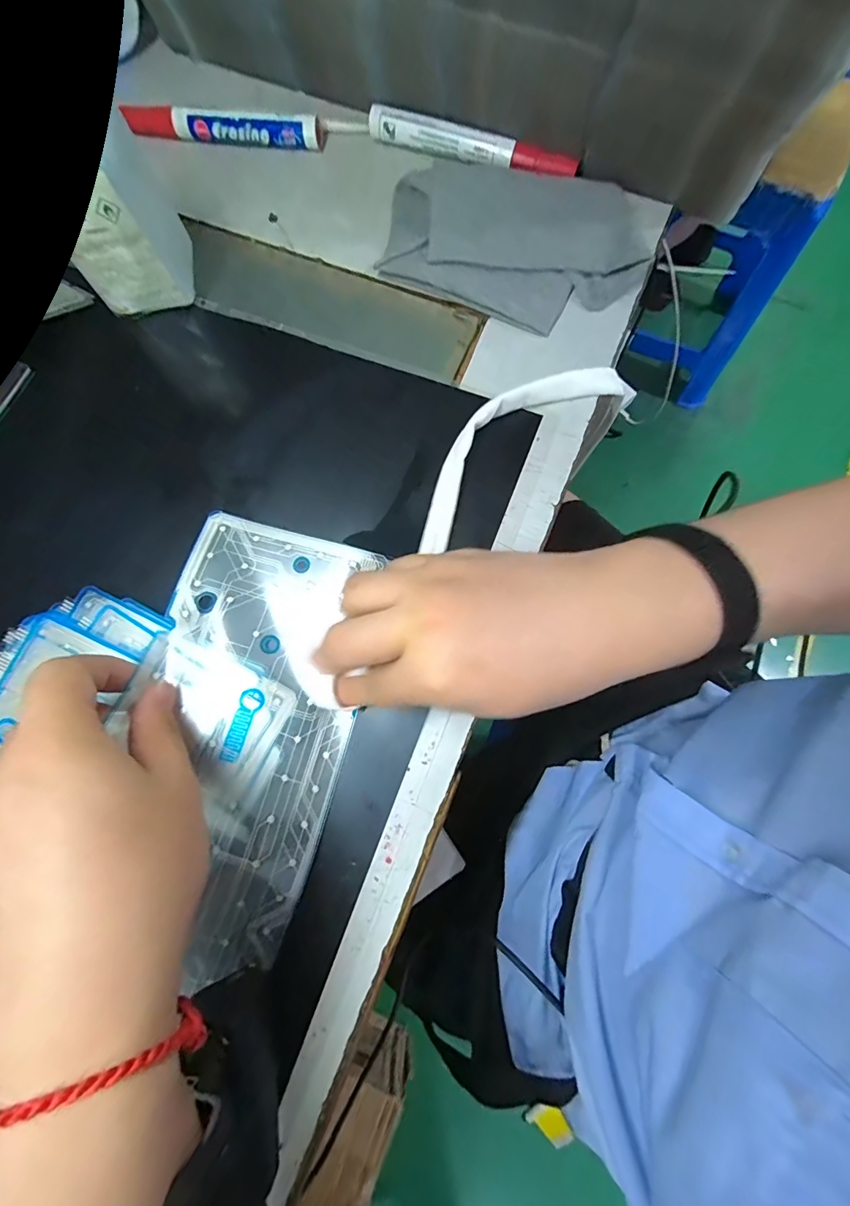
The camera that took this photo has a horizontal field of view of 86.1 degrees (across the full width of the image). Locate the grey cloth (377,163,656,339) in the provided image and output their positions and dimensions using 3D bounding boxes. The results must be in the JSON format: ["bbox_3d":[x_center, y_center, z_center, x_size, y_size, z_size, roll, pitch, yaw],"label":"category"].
[{"bbox_3d":[0.055,-0.230,0.283,0.154,0.016,0.107,24,79,7],"label":"grey cloth"}]

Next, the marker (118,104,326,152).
[{"bbox_3d":[-0.134,-0.315,0.301,0.130,0.015,0.018,5,78,3],"label":"marker"}]

